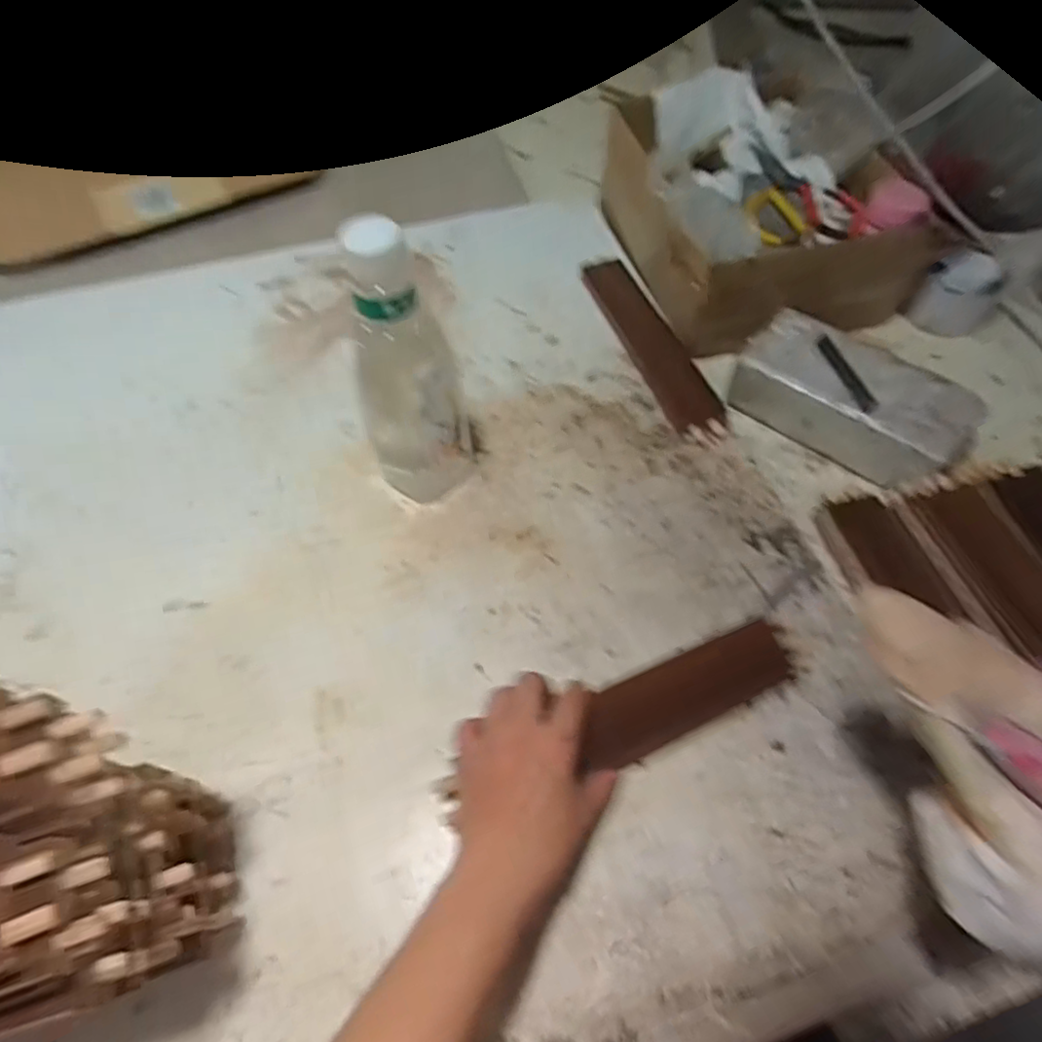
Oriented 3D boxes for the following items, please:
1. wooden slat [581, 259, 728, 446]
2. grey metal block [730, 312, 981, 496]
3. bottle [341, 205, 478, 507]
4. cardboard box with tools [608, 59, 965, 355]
[{"bbox_3d":[0.134,-0.188,0.660,0.051,0.016,0.267,-26,60,5],"label":"wooden slat"},{"bbox_3d":[0.314,-0.116,0.609,0.113,0.063,0.211,-36,65,-20],"label":"grey metal block"},{"bbox_3d":[-0.079,-0.105,0.481,0.079,0.244,0.072,-5,58,-3],"label":"bottle"},{"bbox_3d":[0.265,-0.369,0.716,0.292,0.135,0.338,-11,59,-6],"label":"cardboard box with tools"}]

